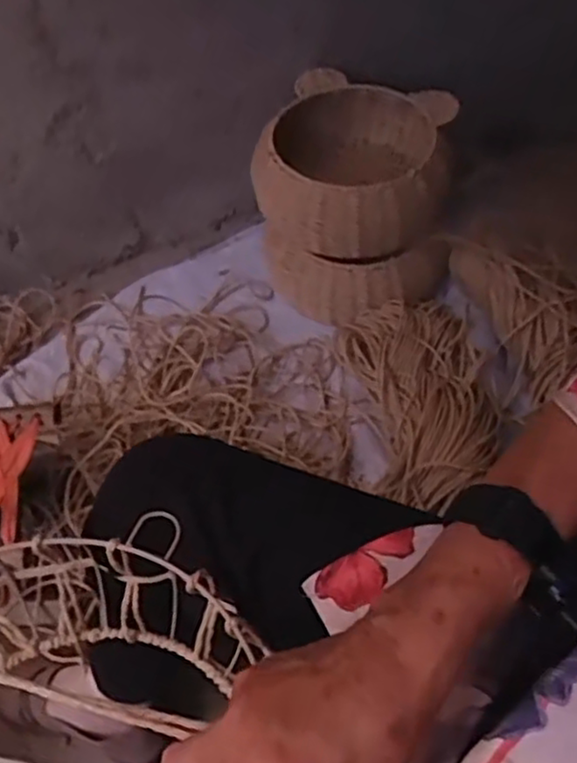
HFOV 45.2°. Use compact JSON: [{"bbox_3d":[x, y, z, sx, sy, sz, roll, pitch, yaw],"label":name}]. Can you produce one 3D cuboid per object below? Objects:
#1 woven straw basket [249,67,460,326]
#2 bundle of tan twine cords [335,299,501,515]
[{"bbox_3d":[0.113,-0.310,1.176,0.308,0.245,0.373,5,54,7],"label":"woven straw basket"},{"bbox_3d":[0.191,0.018,1.006,0.206,0.085,0.375,-5,53,-1],"label":"bundle of tan twine cords"}]

